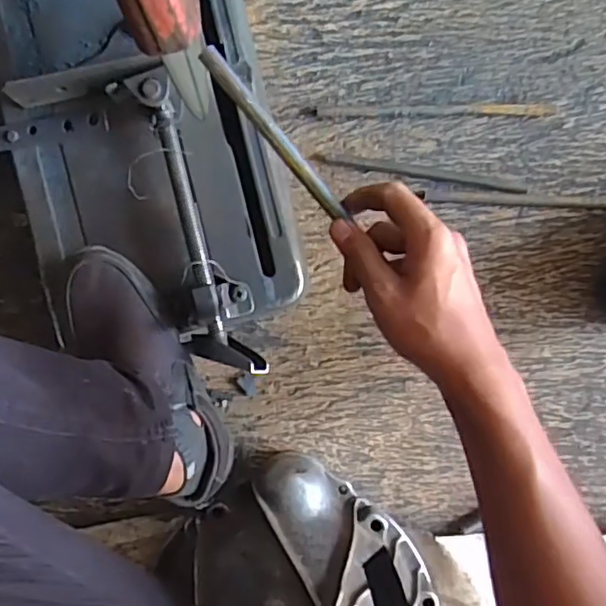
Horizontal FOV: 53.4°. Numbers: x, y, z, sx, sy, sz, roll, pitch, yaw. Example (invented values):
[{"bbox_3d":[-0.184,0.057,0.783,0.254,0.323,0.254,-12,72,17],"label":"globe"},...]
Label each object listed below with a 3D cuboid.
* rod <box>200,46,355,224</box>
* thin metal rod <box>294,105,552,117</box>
[{"bbox_3d":[-0.018,-0.104,0.373,0.011,0.010,0.126,-40,97,0],"label":"rod"},{"bbox_3d":[0.136,-0.209,0.655,0.271,0.012,0.012,1,90,0],"label":"thin metal rod"}]

